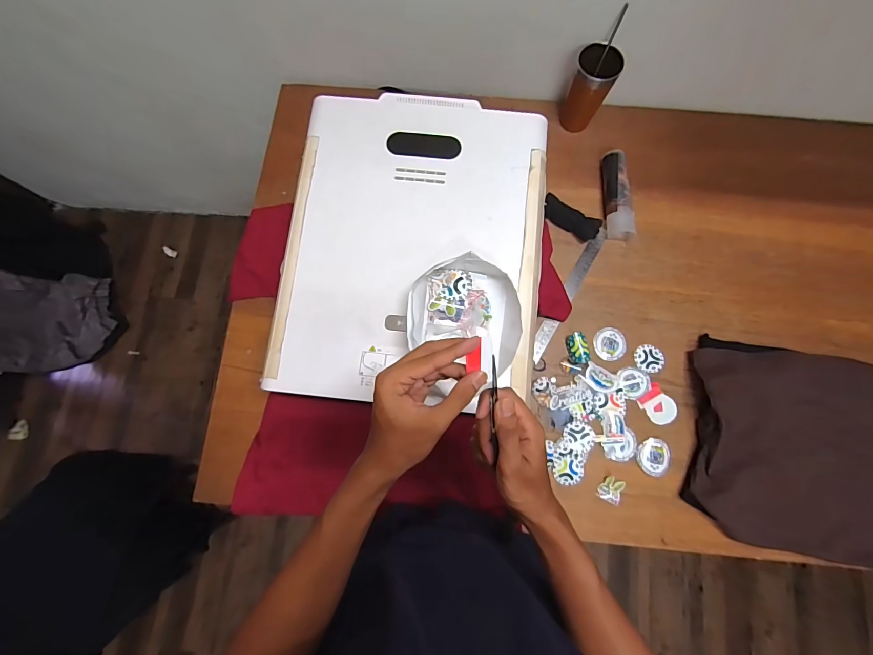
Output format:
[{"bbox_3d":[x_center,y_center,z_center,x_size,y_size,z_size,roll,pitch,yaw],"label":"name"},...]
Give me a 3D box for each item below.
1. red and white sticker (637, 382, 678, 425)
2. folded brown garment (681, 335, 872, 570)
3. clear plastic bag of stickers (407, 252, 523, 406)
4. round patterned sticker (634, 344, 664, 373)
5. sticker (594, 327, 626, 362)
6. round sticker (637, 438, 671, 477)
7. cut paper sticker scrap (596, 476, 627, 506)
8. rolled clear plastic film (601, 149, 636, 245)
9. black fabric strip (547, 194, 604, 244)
[{"bbox_3d":[0.414,0.146,0.692,0.056,0.004,0.070,-37,81,-6],"label":"red and white sticker"},{"bbox_3d":[0.709,0.225,0.646,0.516,0.057,0.350,10,79,3],"label":"folded brown garment"},{"bbox_3d":[0.043,-0.009,0.540,0.165,0.049,0.177,-17,79,-3],"label":"clear plastic bag of stickers"},{"bbox_3d":[0.406,0.059,0.713,0.054,0.005,0.052,-1,79,6],"label":"round patterned sticker"},{"bbox_3d":[0.333,0.032,0.718,0.059,0.009,0.062,0,79,1],"label":"sticker"},{"bbox_3d":[0.392,0.233,0.673,0.053,0.008,0.063,6,80,13],"label":"round sticker"},{"bbox_3d":[0.314,0.291,0.670,0.040,0.004,0.044,28,81,6],"label":"cut paper sticker scrap"},{"bbox_3d":[0.364,-0.267,0.756,0.052,0.038,0.188,-6,79,0],"label":"rolled clear plastic film"},{"bbox_3d":[0.271,-0.220,0.757,0.123,0.023,0.044,29,81,6],"label":"black fabric strip"}]

